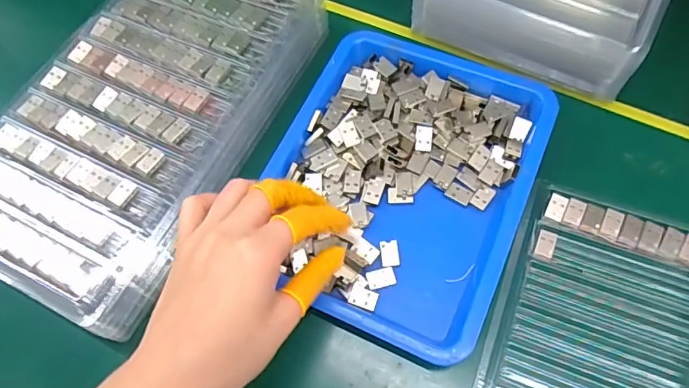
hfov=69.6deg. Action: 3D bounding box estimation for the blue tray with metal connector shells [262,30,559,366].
[{"bbox_3d":[0.039,-0.017,0.347,0.168,0.028,0.220,23,72,8],"label":"blue tray with metal connector shells"}]

